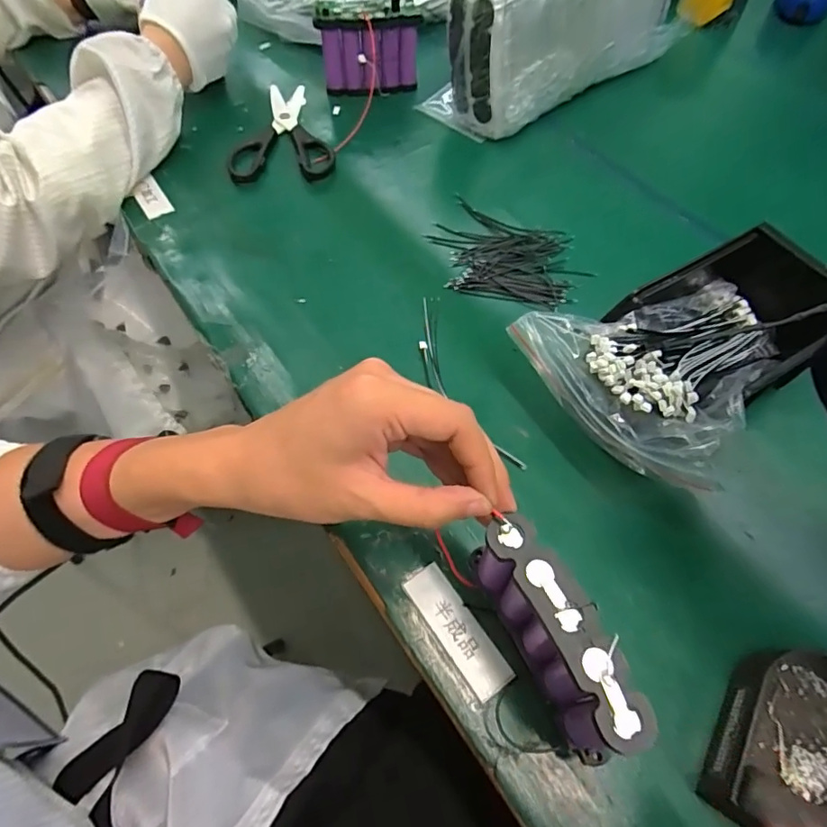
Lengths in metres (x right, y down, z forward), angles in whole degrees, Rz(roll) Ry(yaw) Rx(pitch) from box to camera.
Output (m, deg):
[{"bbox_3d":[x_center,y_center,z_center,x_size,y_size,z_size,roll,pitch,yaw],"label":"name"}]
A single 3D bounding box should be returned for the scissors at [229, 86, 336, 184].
[{"bbox_3d":[-0.149,-0.318,0.579,0.109,0.016,0.180,-7,58,-5],"label":"scissors"}]

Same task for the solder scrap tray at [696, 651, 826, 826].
[{"bbox_3d":[0.212,0.179,0.276,0.084,0.038,0.105,28,62,16],"label":"solder scrap tray"}]

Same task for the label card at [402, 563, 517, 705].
[{"bbox_3d":[0.026,0.132,0.314,0.025,0.004,0.081,-30,63,-18],"label":"label card"}]

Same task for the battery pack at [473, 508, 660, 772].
[{"bbox_3d":[0.070,0.113,0.259,0.025,0.076,0.114,-23,63,-15],"label":"battery pack"}]

